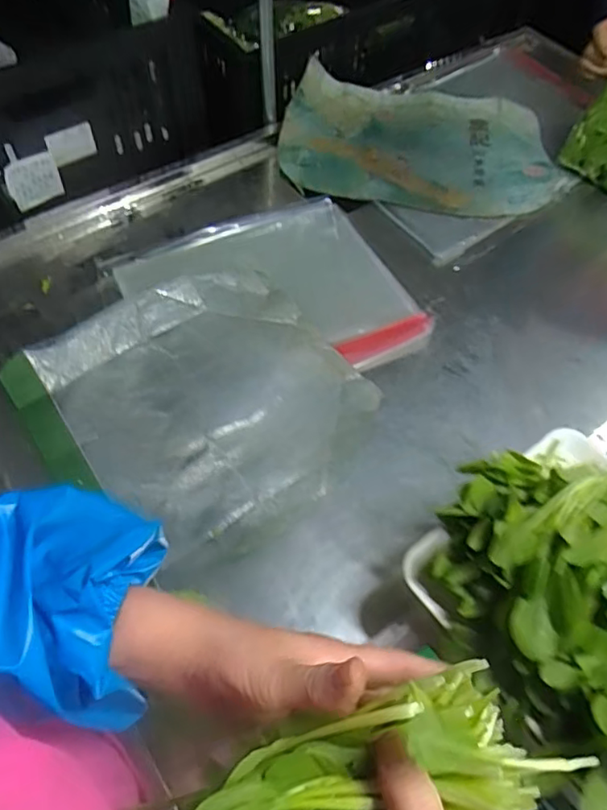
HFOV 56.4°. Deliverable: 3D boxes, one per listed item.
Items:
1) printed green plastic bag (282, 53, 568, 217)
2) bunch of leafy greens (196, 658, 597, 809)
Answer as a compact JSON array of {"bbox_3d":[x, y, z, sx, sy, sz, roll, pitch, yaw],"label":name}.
[{"bbox_3d":[0.169,-0.391,0.821,0.404,0.044,0.258,12,59,5],"label":"printed green plastic bag"},{"bbox_3d":[0.029,0.176,0.250,0.170,0.045,0.081,-23,62,-5],"label":"bunch of leafy greens"}]

